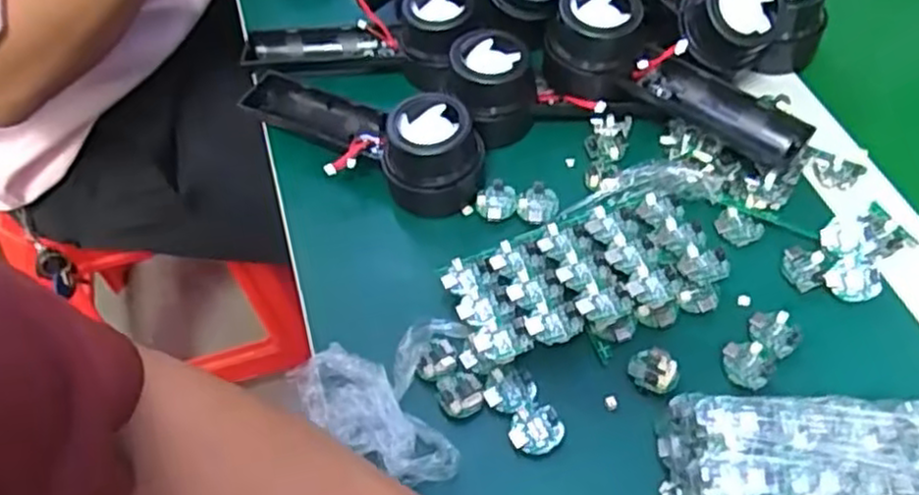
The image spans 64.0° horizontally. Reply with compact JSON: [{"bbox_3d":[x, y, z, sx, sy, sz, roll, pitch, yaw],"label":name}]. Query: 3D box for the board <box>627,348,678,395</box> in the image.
[{"bbox_3d":[0.096,0.060,0.363,0.023,0.005,0.021,-2,55,3],"label":"board"}]

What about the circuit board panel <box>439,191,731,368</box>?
[{"bbox_3d":[0.064,0.013,0.385,0.139,0.024,0.072,-16,56,-7],"label":"circuit board panel"}]

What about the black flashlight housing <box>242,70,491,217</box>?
[{"bbox_3d":[-0.065,-0.070,0.447,0.162,0.047,0.056,20,59,17],"label":"black flashlight housing"}]

